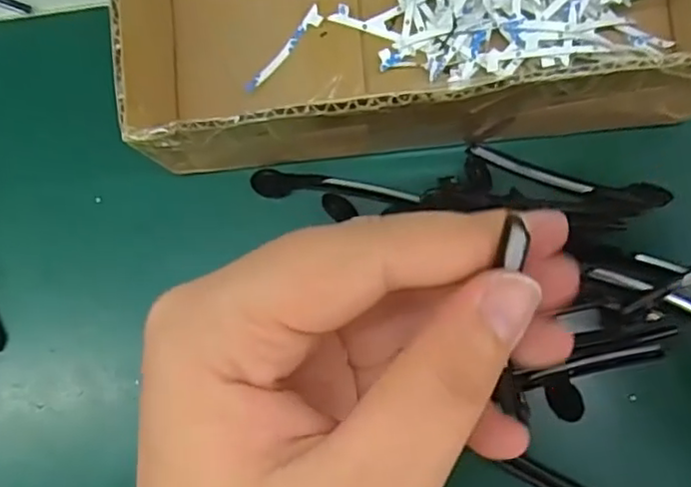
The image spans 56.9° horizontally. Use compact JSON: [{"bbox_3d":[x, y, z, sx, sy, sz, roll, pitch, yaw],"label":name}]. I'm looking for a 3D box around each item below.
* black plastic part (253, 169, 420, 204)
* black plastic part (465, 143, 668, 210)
[{"bbox_3d":[-0.004,-0.022,0.246,0.063,0.007,0.009,3,82,6],"label":"black plastic part"},{"bbox_3d":[0.082,-0.024,0.239,0.072,0.011,0.012,14,84,7],"label":"black plastic part"}]

